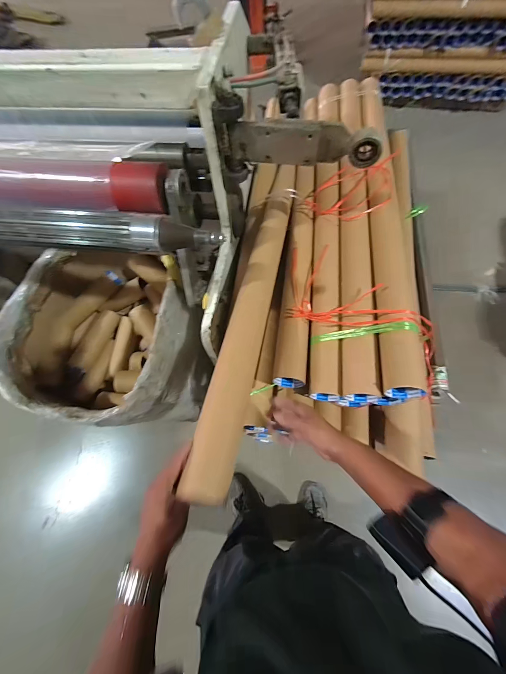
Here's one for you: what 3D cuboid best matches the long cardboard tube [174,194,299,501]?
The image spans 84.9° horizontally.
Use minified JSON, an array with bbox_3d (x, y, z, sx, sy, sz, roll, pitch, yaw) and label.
[{"bbox_3d":[0.012,-0.124,0.679,0.080,0.072,0.925,9,56,7],"label":"long cardboard tube"}]

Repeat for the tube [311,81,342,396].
[{"bbox_3d":[0.238,-0.423,0.921,0.087,0.083,1.248,5,66,5],"label":"tube"}]

